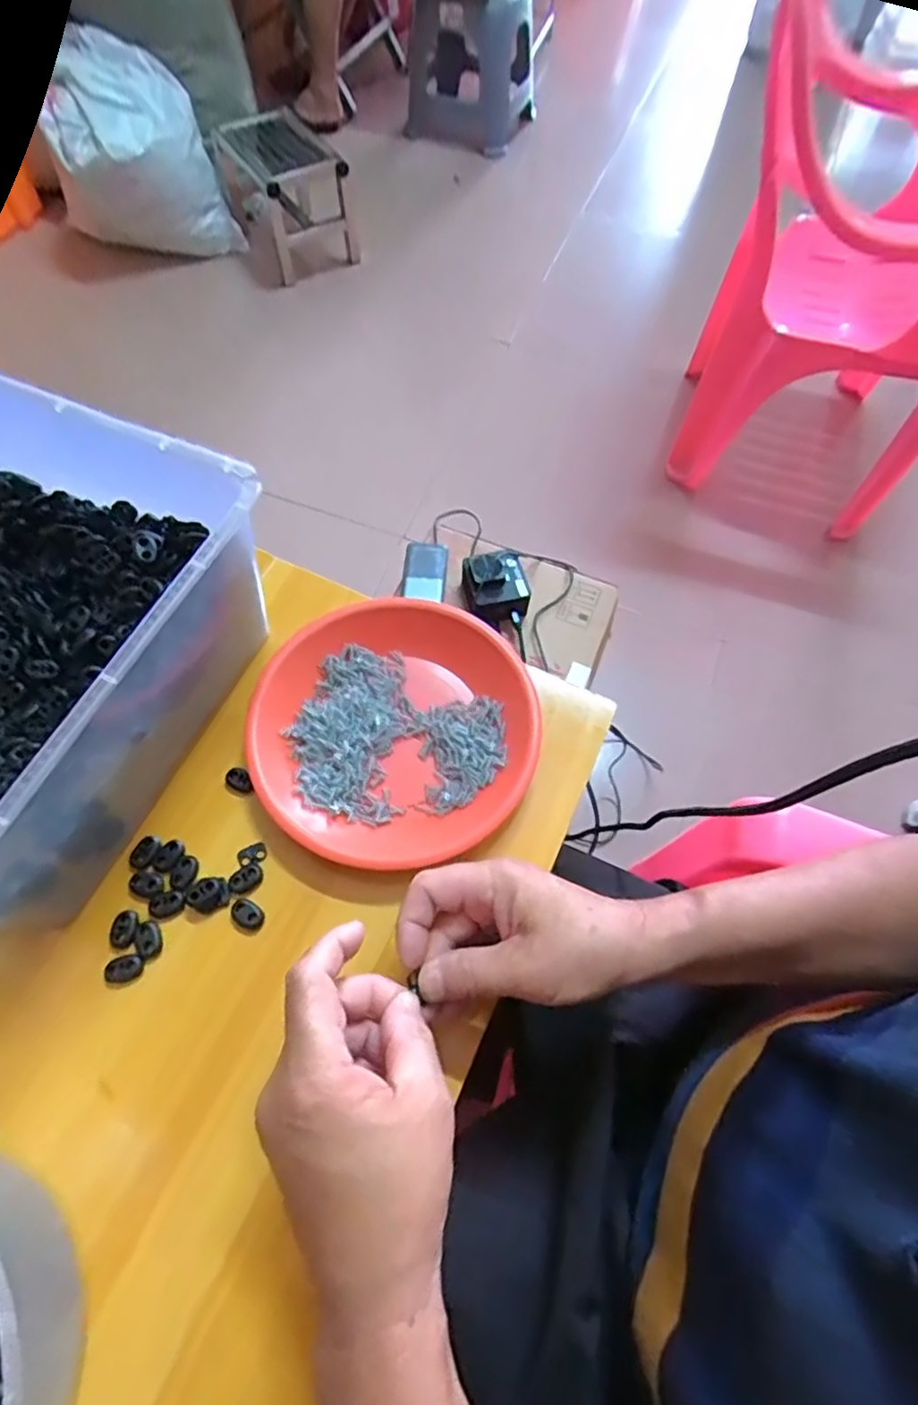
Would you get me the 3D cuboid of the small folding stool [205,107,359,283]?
[{"bbox_3d":[-0.422,-1.213,1.505,0.210,0.244,0.353,-28,67,-14],"label":"small folding stool"}]

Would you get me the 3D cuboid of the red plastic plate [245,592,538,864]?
[{"bbox_3d":[-0.045,0.017,0.434,0.190,0.030,0.184,0,64,-1],"label":"red plastic plate"}]

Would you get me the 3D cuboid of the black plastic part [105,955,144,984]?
[{"bbox_3d":[-0.201,0.160,0.377,0.021,0.006,0.014,-13,65,-7],"label":"black plastic part"}]

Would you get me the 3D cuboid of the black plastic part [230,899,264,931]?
[{"bbox_3d":[-0.132,0.133,0.391,0.021,0.007,0.015,26,66,11],"label":"black plastic part"}]

